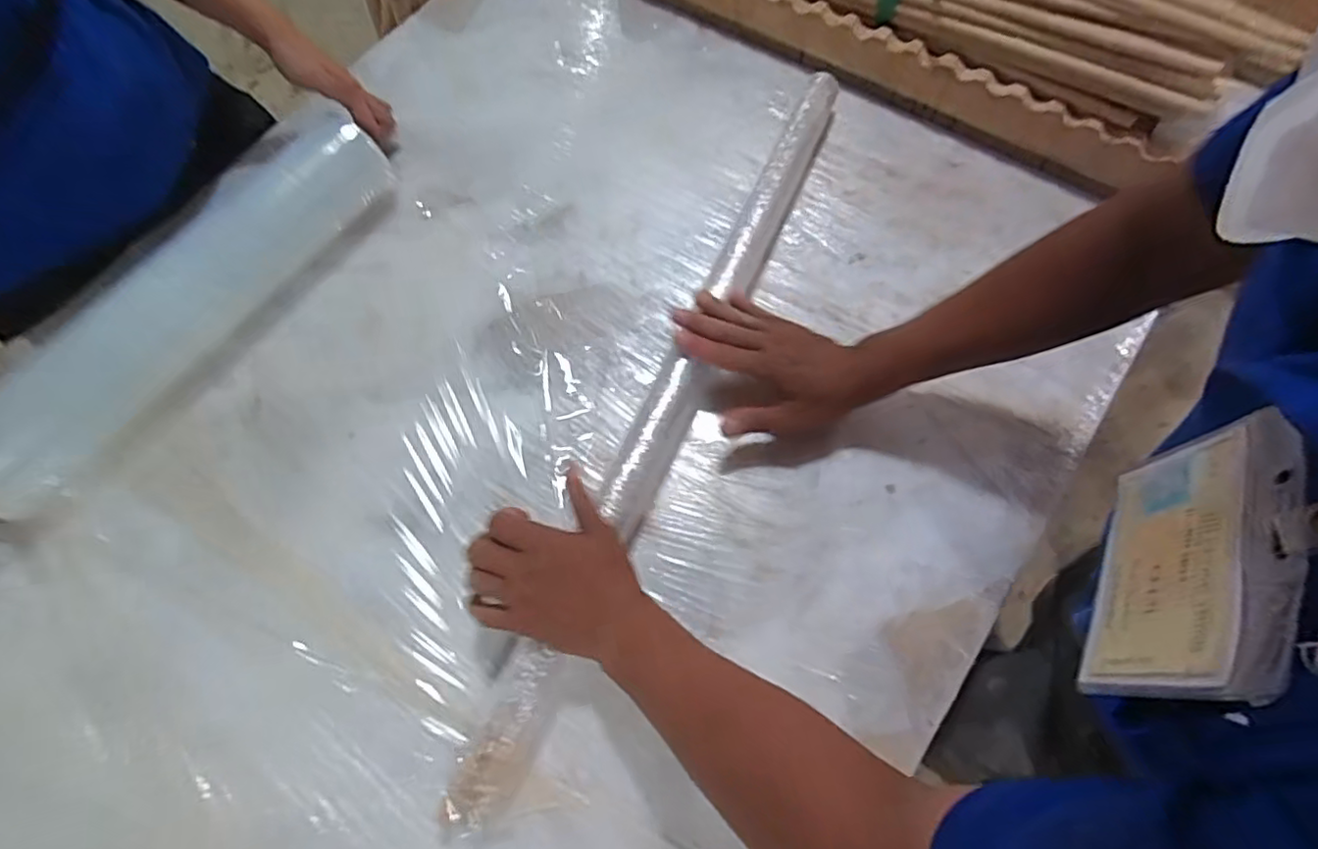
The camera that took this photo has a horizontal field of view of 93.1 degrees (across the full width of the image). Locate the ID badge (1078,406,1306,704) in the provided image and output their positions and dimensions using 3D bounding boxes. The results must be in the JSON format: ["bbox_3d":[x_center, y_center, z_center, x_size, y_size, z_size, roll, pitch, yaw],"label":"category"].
[{"bbox_3d":[0.181,0.046,0.216,0.007,0.080,0.095,21,71,11],"label":"ID badge"}]

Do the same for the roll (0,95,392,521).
[{"bbox_3d":[-0.472,-0.123,0.629,0.079,0.110,0.499,35,73,14],"label":"roll"}]

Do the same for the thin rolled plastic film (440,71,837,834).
[{"bbox_3d":[0.020,-0.043,0.605,0.050,0.032,0.827,23,72,11],"label":"thin rolled plastic film"}]

